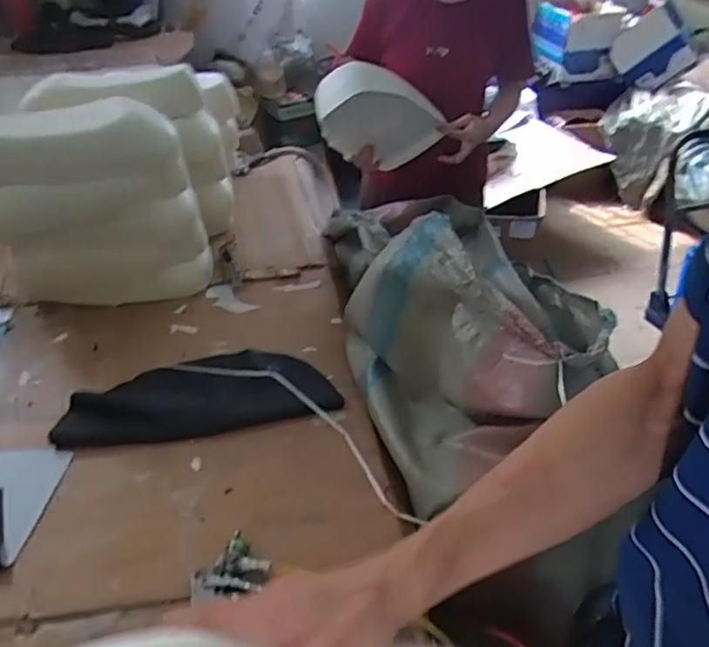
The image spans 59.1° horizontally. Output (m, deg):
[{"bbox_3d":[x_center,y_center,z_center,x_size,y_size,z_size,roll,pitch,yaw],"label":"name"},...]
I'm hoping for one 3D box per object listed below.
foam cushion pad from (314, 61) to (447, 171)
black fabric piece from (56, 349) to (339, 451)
[{"bbox_3d":[0.050,-0.428,1.319,0.044,0.180,0.394,55,24,20],"label":"foam cushion pad"},{"bbox_3d":[-0.258,0.110,1.068,0.435,0.026,0.190,-7,34,-11],"label":"black fabric piece"}]

